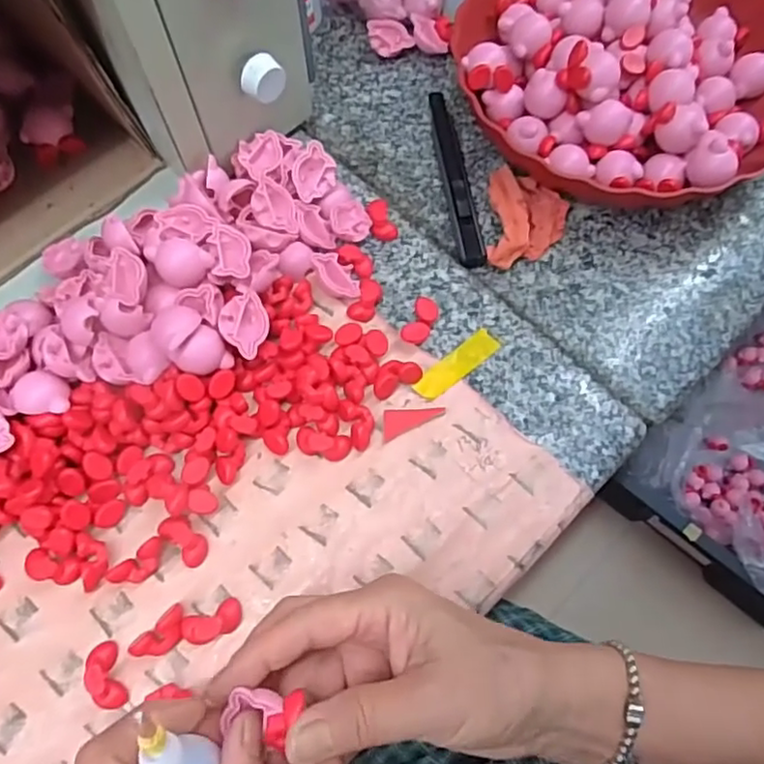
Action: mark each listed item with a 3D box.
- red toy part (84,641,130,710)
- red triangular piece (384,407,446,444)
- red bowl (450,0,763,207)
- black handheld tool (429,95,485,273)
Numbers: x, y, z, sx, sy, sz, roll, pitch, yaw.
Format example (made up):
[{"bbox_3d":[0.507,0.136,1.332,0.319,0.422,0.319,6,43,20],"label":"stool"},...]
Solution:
[{"bbox_3d":[-0.139,0.148,0.320,0.014,0.013,0.032,-21,70,-8],"label":"red toy part"},{"bbox_3d":[0.016,0.020,0.374,0.039,0.004,0.015,-27,70,-10],"label":"red triangular piece"},{"bbox_3d":[0.174,-0.228,0.451,0.227,0.061,0.238,0,68,1],"label":"red bowl"},{"bbox_3d":[0.051,-0.150,0.448,0.018,0.010,0.154,-8,68,-2],"label":"black handheld tool"}]

